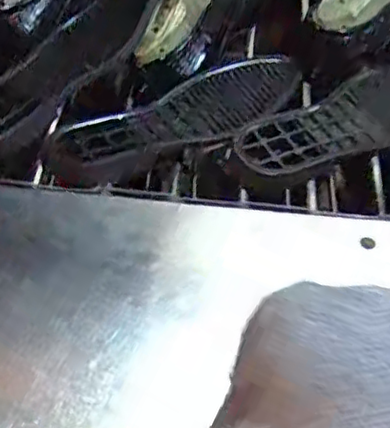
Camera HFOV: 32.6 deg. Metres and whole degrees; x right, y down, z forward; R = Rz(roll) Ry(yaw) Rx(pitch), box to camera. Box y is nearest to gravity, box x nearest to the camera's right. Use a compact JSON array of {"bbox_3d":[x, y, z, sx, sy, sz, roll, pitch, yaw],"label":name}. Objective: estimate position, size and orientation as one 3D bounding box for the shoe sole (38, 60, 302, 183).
[{"bbox_3d":[-0.006,-0.099,0.694,0.292,0.031,0.104,-30,61,-24],"label":"shoe sole"}]

